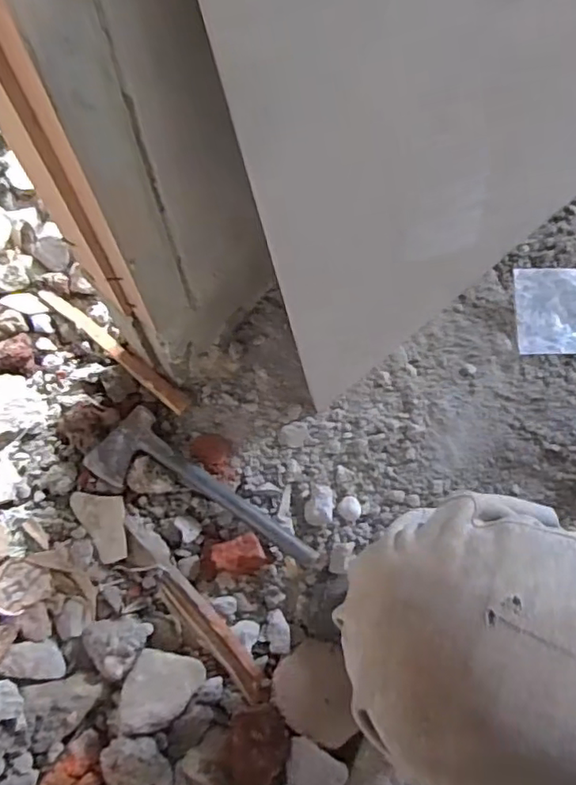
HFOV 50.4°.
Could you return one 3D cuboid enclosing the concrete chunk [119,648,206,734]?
[{"bbox_3d":[-0.135,0.313,0.643,0.068,0.044,0.082,27,73,10],"label":"concrete chunk"}]

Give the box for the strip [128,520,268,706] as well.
[{"bbox_3d":[-0.106,0.235,0.676,0.034,0.017,0.236,-39,75,-13],"label":"strip"}]

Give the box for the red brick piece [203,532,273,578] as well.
[{"bbox_3d":[-0.062,0.186,0.691,0.078,0.039,0.044,-17,71,-6],"label":"red brick piece"}]

